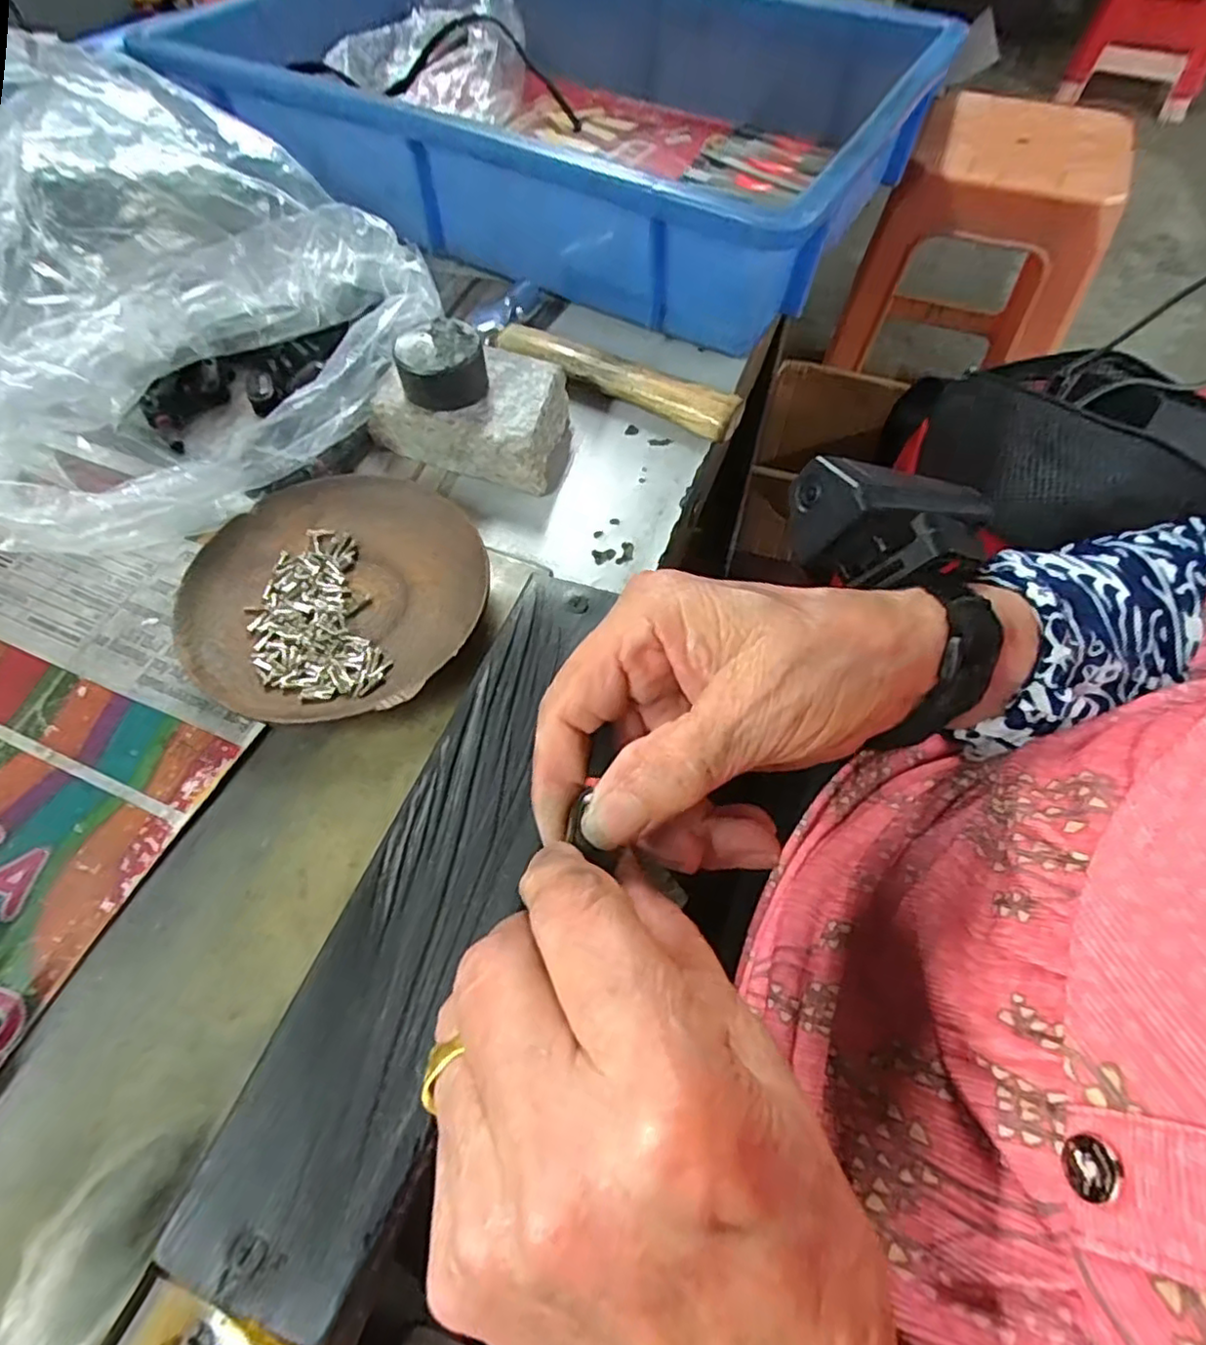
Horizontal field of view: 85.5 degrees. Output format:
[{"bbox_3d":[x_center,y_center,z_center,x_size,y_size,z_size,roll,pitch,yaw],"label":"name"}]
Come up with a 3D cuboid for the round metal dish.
[{"bbox_3d":[-0.103,-0.030,0.257,0.112,0.018,0.111,0,59,0],"label":"round metal dish"}]

